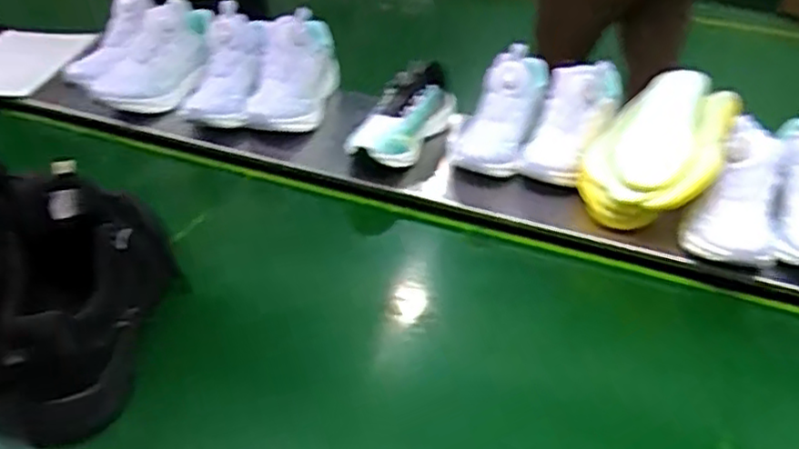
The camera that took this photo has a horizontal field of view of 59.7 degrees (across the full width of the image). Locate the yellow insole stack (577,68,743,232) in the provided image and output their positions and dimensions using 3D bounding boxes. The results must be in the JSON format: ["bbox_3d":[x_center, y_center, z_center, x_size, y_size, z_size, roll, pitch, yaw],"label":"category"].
[{"bbox_3d":[0.317,-0.096,0.850,0.163,0.071,0.221,3,53,34],"label":"yellow insole stack"}]

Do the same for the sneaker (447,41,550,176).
[{"bbox_3d":[0.144,-0.156,0.953,0.096,0.084,0.201,21,79,26],"label":"sneaker"}]

